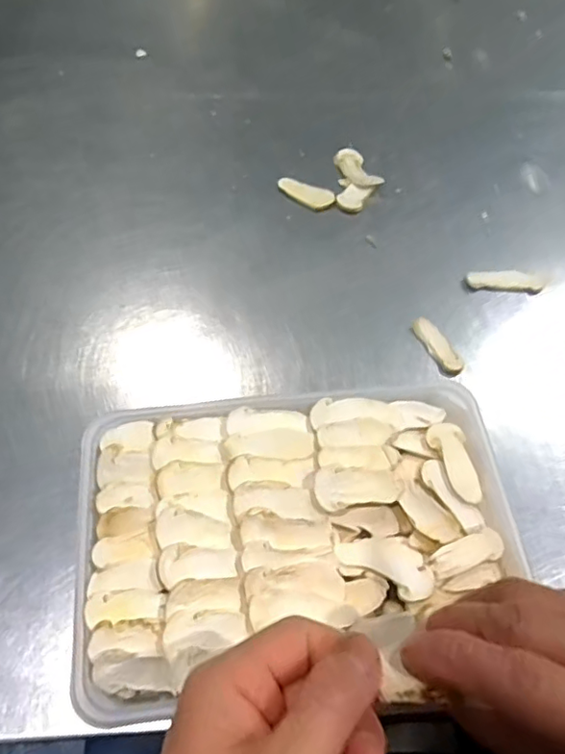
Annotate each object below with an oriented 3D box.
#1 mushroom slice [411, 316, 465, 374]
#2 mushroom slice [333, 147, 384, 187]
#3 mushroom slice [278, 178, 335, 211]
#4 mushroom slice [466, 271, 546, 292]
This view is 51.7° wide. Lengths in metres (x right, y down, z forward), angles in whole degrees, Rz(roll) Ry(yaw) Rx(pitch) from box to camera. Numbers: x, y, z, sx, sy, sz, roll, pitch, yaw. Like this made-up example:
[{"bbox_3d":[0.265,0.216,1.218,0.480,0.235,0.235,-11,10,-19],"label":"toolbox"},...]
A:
[{"bbox_3d":[0.106,-0.022,0.402,0.016,0.007,0.049,-24,63,-16],"label":"mushroom slice"},{"bbox_3d":[0.062,-0.175,0.490,0.027,0.005,0.047,-20,62,-14],"label":"mushroom slice"},{"bbox_3d":[0.018,-0.146,0.465,0.046,0.004,0.021,19,60,9],"label":"mushroom slice"},{"bbox_3d":[0.164,-0.070,0.430,0.055,0.012,0.013,2,59,-1],"label":"mushroom slice"}]

